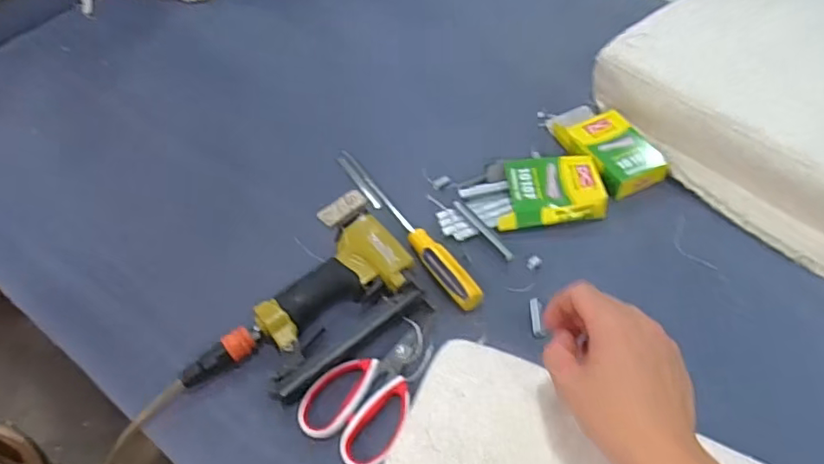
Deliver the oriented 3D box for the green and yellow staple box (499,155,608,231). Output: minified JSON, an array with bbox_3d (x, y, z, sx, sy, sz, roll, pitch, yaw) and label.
[{"bbox_3d":[0.166,-0.049,0.693,0.126,0.035,0.095,-5,52,-2],"label":"green and yellow staple box"}]

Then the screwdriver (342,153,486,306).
[{"bbox_3d":[-0.014,-0.014,0.675,0.029,0.024,0.285,-30,57,-20],"label":"screwdriver"}]

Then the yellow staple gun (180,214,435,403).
[{"bbox_3d":[-0.096,0.095,0.584,0.127,0.040,0.255,36,61,26],"label":"yellow staple gun"}]

